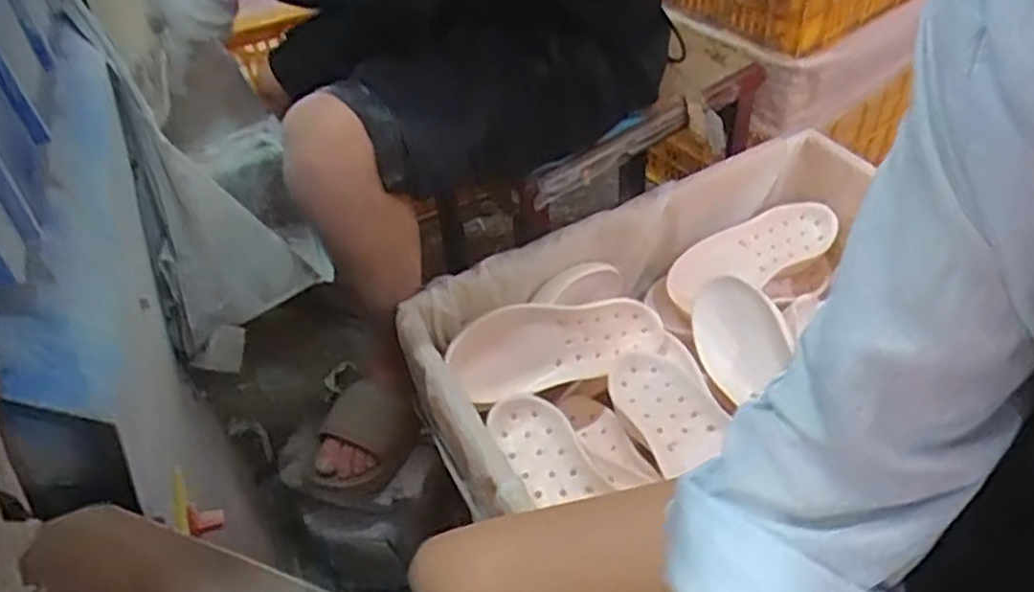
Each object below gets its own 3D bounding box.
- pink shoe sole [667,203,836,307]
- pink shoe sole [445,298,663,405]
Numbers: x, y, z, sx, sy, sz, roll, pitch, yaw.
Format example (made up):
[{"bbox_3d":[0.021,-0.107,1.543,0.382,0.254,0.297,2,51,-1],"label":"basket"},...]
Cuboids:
[{"bbox_3d":[0.322,-0.060,1.040,0.265,0.017,0.084,-24,82,-14],"label":"pink shoe sole"},{"bbox_3d":[0.051,0.057,0.901,0.280,0.100,0.027,-12,15,-22],"label":"pink shoe sole"}]

